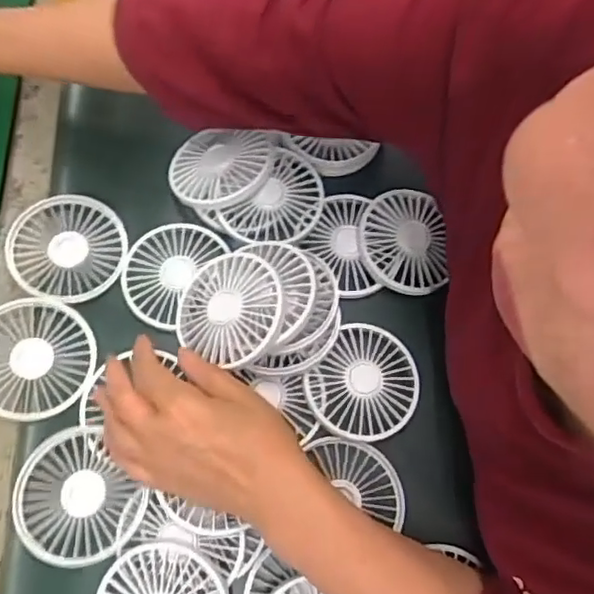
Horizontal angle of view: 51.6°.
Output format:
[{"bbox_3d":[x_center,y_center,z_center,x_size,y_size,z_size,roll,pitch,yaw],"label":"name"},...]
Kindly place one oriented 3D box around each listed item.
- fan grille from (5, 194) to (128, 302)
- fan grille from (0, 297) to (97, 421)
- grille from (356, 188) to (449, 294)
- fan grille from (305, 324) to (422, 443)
[{"bbox_3d":[-0.180,-0.040,0.481,0.085,0.012,0.087,0,72,-1],"label":"fan grille"},{"bbox_3d":[-0.198,0.045,0.458,0.085,0.023,0.087,0,72,-1],"label":"fan grille"},{"bbox_3d":[0.086,-0.046,0.502,0.070,0.015,0.087,-2,72,-2],"label":"grille"},{"bbox_3d":[0.052,0.065,0.460,0.075,0.015,0.084,37,74,10],"label":"fan grille"}]

